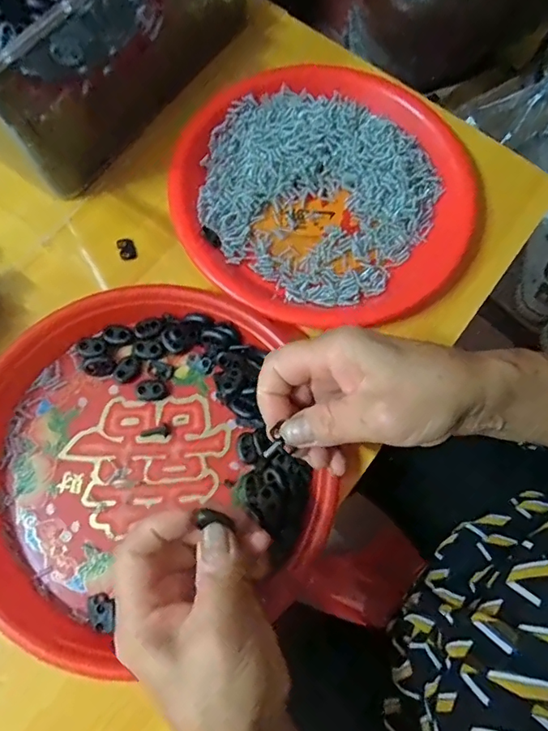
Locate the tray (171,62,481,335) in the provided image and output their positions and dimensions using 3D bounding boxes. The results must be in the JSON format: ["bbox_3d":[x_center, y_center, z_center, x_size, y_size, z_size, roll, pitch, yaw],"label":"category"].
[{"bbox_3d":[0.039,-0.134,0.389,0.221,0.025,0.221,-40,78,-13],"label":"tray"}]

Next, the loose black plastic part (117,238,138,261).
[{"bbox_3d":[-0.112,-0.089,0.384,0.012,0.004,0.020,-20,74,-8],"label":"loose black plastic part"}]

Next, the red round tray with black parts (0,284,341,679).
[{"bbox_3d":[-0.093,0.058,0.328,0.223,0.030,0.210,1,72,-2],"label":"red round tray with black parts"}]

